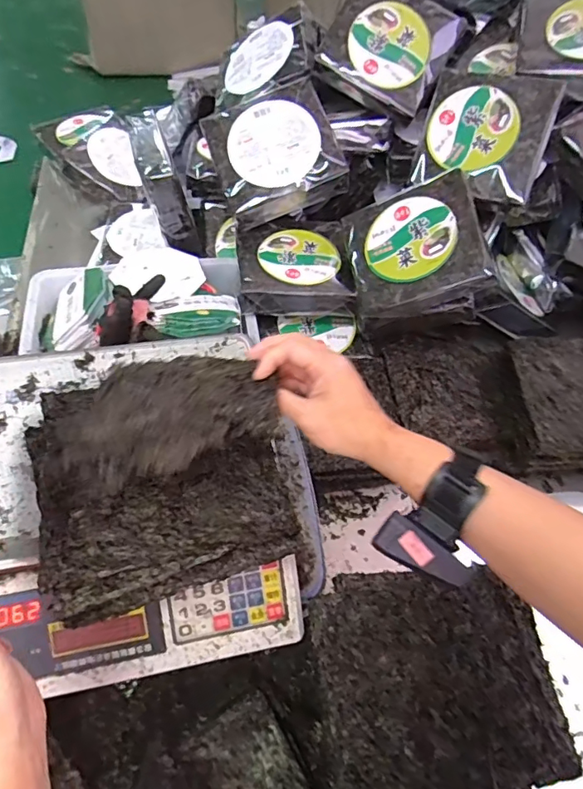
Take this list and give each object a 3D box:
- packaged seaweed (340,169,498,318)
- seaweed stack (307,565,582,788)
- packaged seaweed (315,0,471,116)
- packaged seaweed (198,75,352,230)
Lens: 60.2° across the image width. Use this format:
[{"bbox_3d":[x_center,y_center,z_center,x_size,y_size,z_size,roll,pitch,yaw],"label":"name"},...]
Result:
[{"bbox_3d":[0.193,-0.227,0.793,0.205,0.077,0.198,-18,70,23],"label":"packaged seaweed"},{"bbox_3d":[0.132,0.259,0.458,0.216,0.026,0.193,-3,56,-6],"label":"seaweed stack"},{"bbox_3d":[0.171,-0.608,0.855,0.199,0.044,0.199,32,88,-4],"label":"packaged seaweed"},{"bbox_3d":[-0.031,-0.417,0.865,0.208,0.059,0.206,-23,82,2],"label":"packaged seaweed"}]

